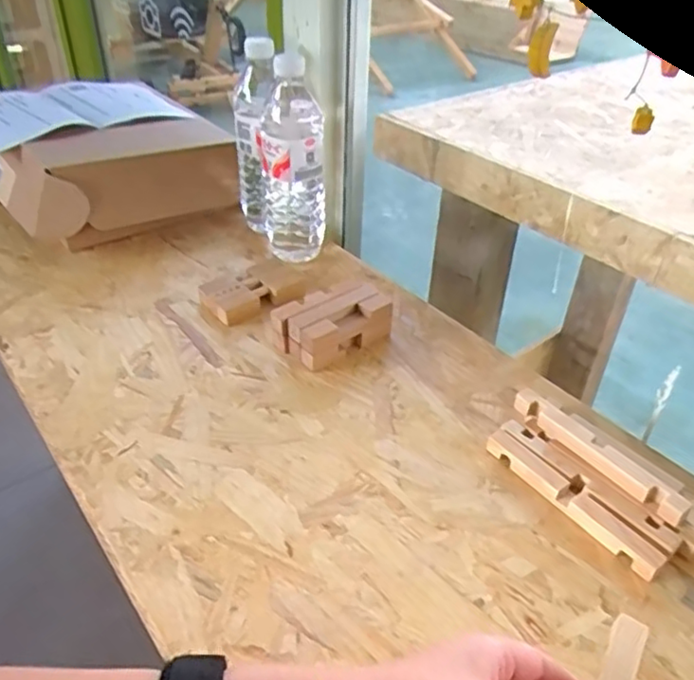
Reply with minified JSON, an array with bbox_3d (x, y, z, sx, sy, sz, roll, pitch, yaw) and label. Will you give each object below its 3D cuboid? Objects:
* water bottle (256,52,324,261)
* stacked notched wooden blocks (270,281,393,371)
[{"bbox_3d":[-0.062,-0.196,0.717,0.068,0.218,0.064,-5,37,-8],"label":"water bottle"},{"bbox_3d":[-0.011,-0.016,0.629,0.116,0.043,0.064,-23,43,-28],"label":"stacked notched wooden blocks"}]

